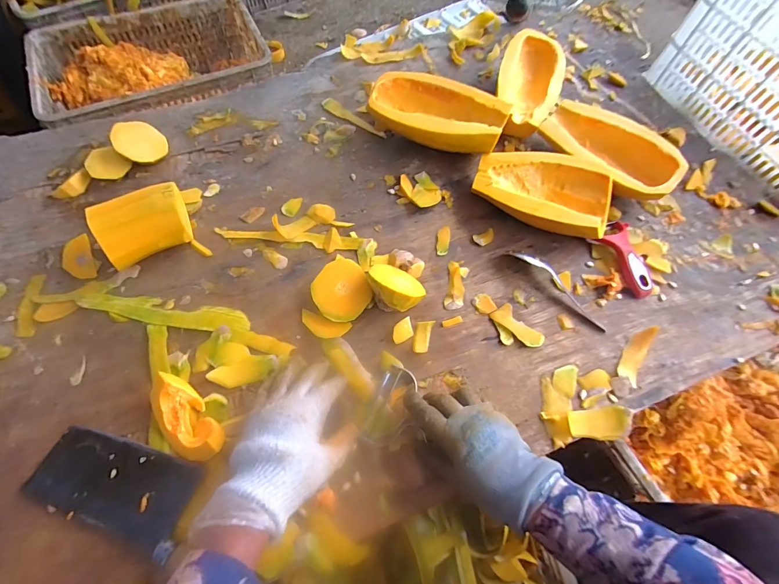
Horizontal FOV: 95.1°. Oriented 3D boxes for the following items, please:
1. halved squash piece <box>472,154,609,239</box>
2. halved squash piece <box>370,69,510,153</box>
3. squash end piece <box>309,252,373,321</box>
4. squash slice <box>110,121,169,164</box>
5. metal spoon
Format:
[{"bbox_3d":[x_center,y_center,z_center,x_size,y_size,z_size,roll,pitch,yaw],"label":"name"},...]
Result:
[{"bbox_3d":[0.225,-0.145,0.539,0.192,0.066,0.130,18,63,8],"label":"halved squash piece"},{"bbox_3d":[0.071,-0.281,0.584,0.216,0.065,0.119,23,63,10],"label":"halved squash piece"},{"bbox_3d":[-0.064,-0.001,0.474,0.074,0.027,0.076,1,62,-2],"label":"squash end piece"},{"bbox_3d":[-0.386,-0.233,0.552,0.070,0.011,0.064,-13,90,-34],"label":"squash slice"},{"bbox_3d":[0.232,-0.007,0.491,0.163,0.028,0.018,41,68,17],"label":"metal spoon"}]

